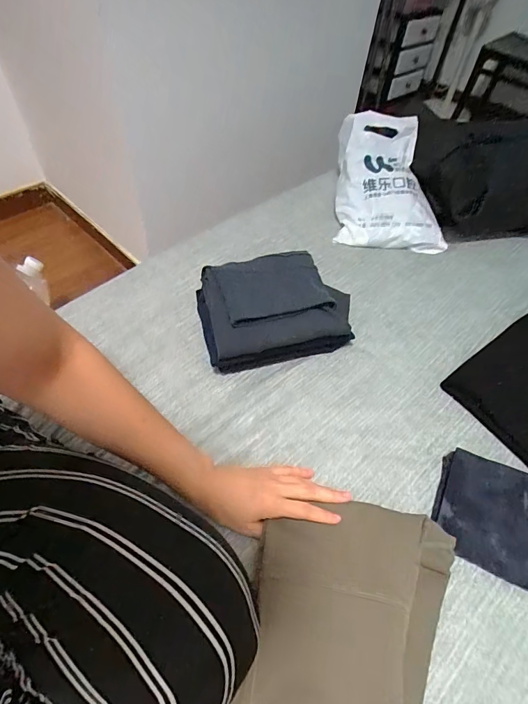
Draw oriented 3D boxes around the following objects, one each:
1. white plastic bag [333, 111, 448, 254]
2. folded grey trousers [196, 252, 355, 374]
[{"bbox_3d":[0.268,-0.355,0.817,0.221,0.152,0.272,6,53,1],"label":"white plastic bag"},{"bbox_3d":[0.013,-0.069,0.608,0.222,0.097,0.161,-10,54,-11],"label":"folded grey trousers"}]

